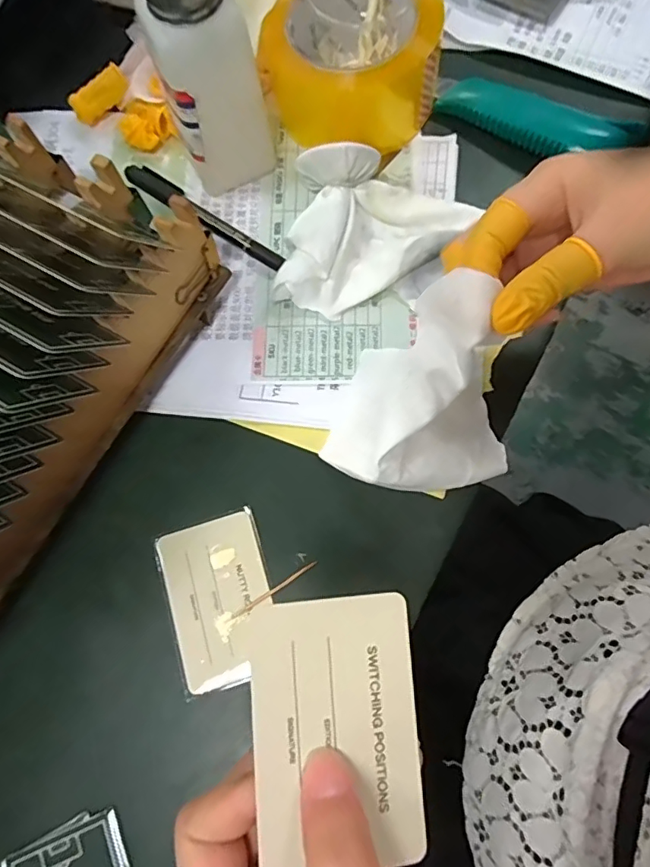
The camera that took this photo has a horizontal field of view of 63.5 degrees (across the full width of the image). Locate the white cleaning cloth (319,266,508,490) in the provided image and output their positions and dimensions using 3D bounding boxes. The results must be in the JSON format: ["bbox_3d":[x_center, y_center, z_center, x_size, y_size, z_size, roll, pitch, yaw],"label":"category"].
[{"bbox_3d":[0.055,-0.017,0.261,0.092,0.093,0.086,20,77,7],"label":"white cleaning cloth"}]

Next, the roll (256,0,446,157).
[{"bbox_3d":[0.016,-0.247,0.341,0.106,0.061,0.106,0,76,2],"label":"roll"}]

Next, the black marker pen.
[{"bbox_3d":[-0.080,-0.144,0.345,0.128,0.010,0.016,36,79,10],"label":"black marker pen"}]

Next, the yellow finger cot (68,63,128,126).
[{"bbox_3d":[-0.158,-0.237,0.368,0.042,0.016,0.014,-39,78,5],"label":"yellow finger cot"}]

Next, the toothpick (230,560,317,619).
[{"bbox_3d":[-0.027,0.085,0.285,0.053,0.004,0.004,-33,77,-6],"label":"toothpick"}]

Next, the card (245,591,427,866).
[{"bbox_3d":[0.004,0.097,0.172,0.053,0.004,0.082,-4,83,-10],"label":"card"}]

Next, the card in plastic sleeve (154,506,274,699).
[{"bbox_3d":[-0.057,0.090,0.286,0.058,0.004,0.085,-19,73,-3],"label":"card in plastic sleeve"}]

